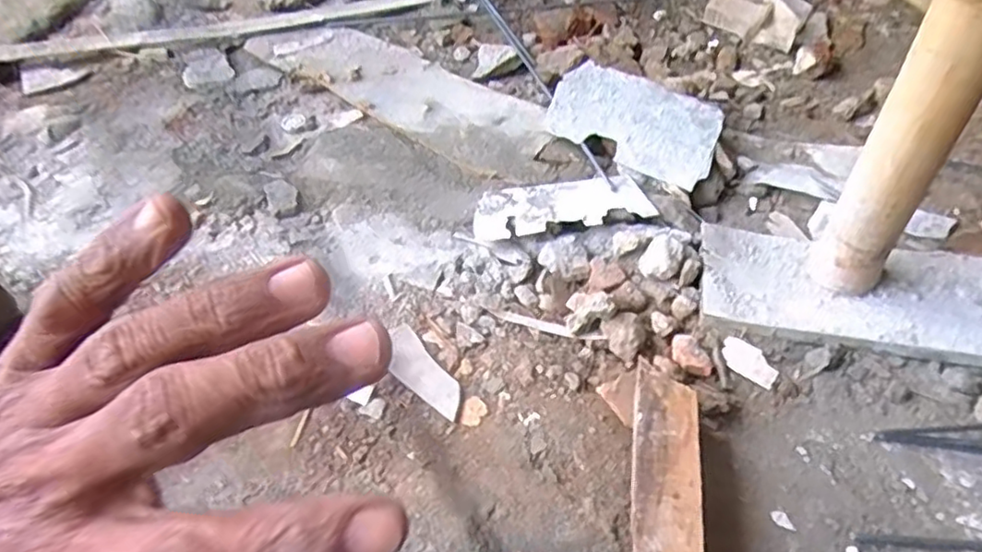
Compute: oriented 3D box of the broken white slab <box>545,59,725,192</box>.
[{"bbox_3d":[0.203,-0.221,0.917,0.235,0.007,0.157,26,65,15],"label":"broken white slab"}]

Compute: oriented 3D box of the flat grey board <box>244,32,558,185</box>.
[{"bbox_3d":[-0.146,-0.305,1.028,0.593,0.020,0.167,29,58,26],"label":"flat grey board"}]

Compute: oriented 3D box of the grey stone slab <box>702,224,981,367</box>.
[{"bbox_3d":[0.511,0.028,0.735,0.523,0.034,0.154,6,51,10],"label":"grey stone slab"}]

